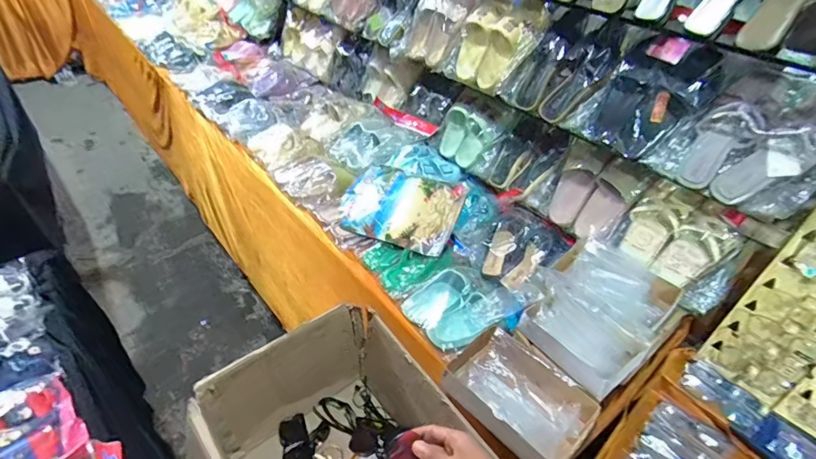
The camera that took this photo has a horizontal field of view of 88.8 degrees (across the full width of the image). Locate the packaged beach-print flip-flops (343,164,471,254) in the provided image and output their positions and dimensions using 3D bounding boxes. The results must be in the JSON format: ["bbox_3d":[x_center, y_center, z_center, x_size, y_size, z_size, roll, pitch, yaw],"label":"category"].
[{"bbox_3d":[-0.023,-0.072,1.134,0.322,0.033,0.237,17,61,19],"label":"packaged beach-print flip-flops"}]

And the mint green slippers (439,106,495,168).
[{"bbox_3d":[0.176,-0.271,1.240,0.049,0.146,0.159,-9,39,-46],"label":"mint green slippers"}]

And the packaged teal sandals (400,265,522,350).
[{"bbox_3d":[0.120,0.157,0.923,0.210,0.071,0.185,-21,47,-29],"label":"packaged teal sandals"}]

